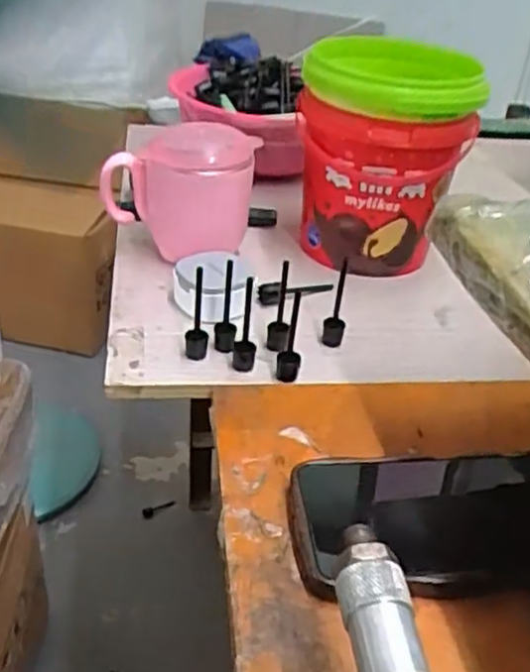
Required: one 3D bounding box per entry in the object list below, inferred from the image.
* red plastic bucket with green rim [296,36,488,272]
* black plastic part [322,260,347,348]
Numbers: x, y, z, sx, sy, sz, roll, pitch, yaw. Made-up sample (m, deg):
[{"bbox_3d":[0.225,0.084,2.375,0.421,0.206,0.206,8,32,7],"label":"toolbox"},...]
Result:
[{"bbox_3d":[0.088,-0.136,0.576,0.126,0.161,0.125,8,34,3],"label":"red plastic bucket with green rim"},{"bbox_3d":[0.048,-0.020,0.486,0.014,0.063,0.018,8,34,3],"label":"black plastic part"}]

